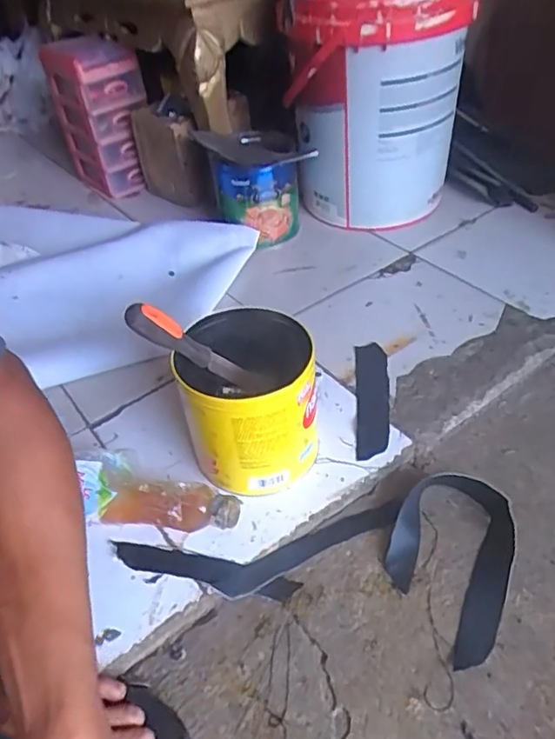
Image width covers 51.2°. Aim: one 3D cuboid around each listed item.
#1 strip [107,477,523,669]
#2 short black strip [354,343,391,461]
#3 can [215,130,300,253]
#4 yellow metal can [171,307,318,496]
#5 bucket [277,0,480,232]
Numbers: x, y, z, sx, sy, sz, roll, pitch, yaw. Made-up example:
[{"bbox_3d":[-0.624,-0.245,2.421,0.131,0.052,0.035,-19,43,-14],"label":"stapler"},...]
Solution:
[{"bbox_3d":[0.043,0.168,0.623,0.389,0.032,0.196,10,44,17],"label":"strip"},{"bbox_3d":[0.124,0.034,0.756,0.043,0.009,0.197,0,42,7],"label":"short black strip"},{"bbox_3d":[-0.028,-0.316,1.040,0.128,0.157,0.143,11,45,18],"label":"can"},{"bbox_3d":[-0.031,0.038,0.656,0.141,0.159,0.146,-3,42,3],"label":"yellow metal can"},{"bbox_3d":[0.161,-0.436,0.997,0.282,0.392,0.304,1,42,8],"label":"bucket"}]

